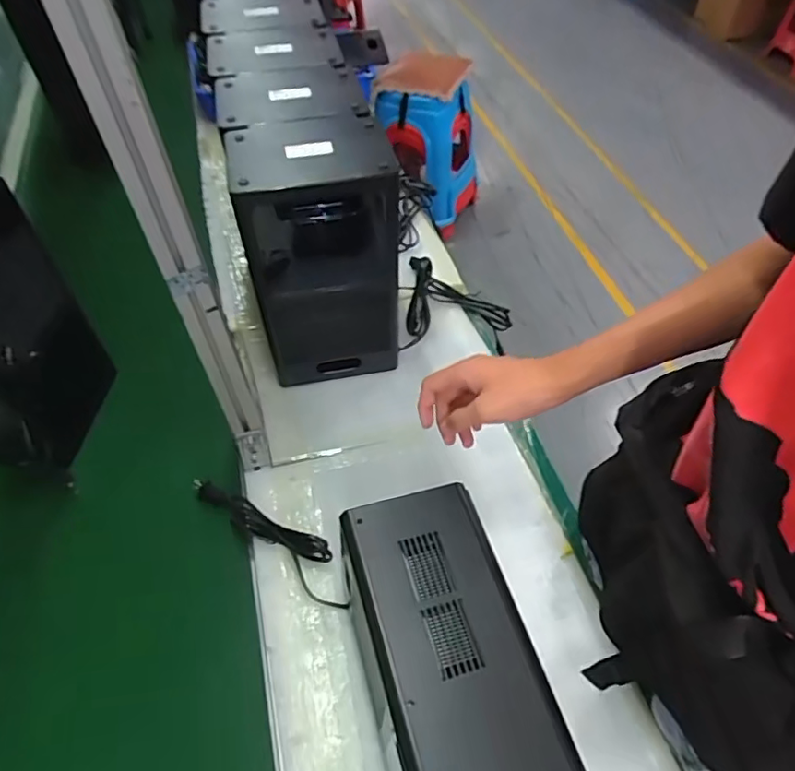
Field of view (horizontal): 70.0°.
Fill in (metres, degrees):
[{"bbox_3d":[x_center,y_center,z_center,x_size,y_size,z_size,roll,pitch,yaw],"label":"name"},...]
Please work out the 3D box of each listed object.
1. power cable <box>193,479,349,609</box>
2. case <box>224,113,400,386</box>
[{"bbox_3d":[-0.164,0.186,0.737,0.272,0.035,0.056,32,60,24],"label":"power cable"},{"bbox_3d":[-0.103,-0.166,0.801,0.190,0.357,0.130,-9,53,-5],"label":"case"}]

